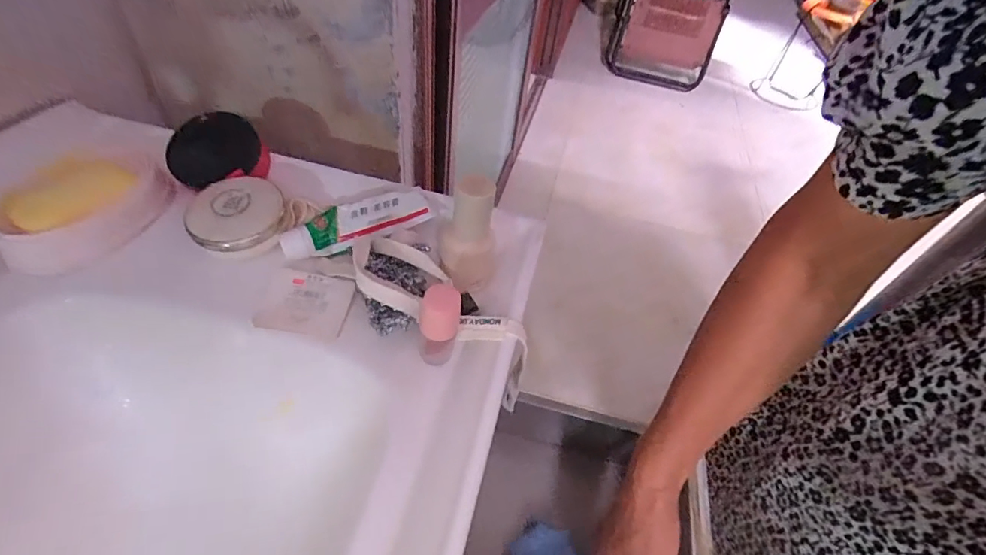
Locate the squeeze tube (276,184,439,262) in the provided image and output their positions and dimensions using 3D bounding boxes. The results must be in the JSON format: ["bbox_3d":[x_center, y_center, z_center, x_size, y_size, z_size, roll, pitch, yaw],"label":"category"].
[{"bbox_3d":[-0.112,-0.046,0.390,0.119,0.025,0.030,-16,50,-21],"label":"squeeze tube"}]

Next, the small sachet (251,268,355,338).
[{"bbox_3d":[-0.137,0.018,0.345,0.061,0.004,0.048,10,61,-1],"label":"small sachet"}]

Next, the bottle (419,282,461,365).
[{"bbox_3d":[-0.035,0.031,0.307,0.026,0.055,0.022,2,46,-5],"label":"bottle"}]

